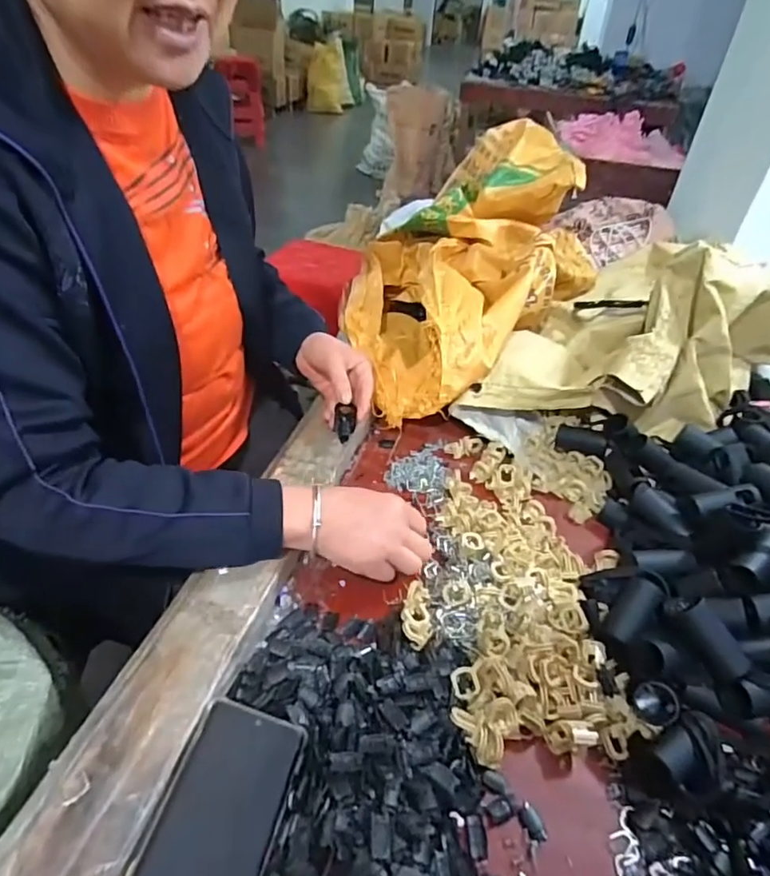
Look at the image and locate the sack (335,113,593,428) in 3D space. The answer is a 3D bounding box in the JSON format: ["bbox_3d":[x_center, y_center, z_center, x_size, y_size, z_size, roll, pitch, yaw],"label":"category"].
[{"bbox_3d":[0.135,-0.278,0.834,0.347,0.256,0.523,4,39,-1],"label":"sack"}]

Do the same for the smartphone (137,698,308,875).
[{"bbox_3d":[-0.112,0.261,0.350,0.072,0.006,0.161,20,46,1],"label":"smartphone"}]

